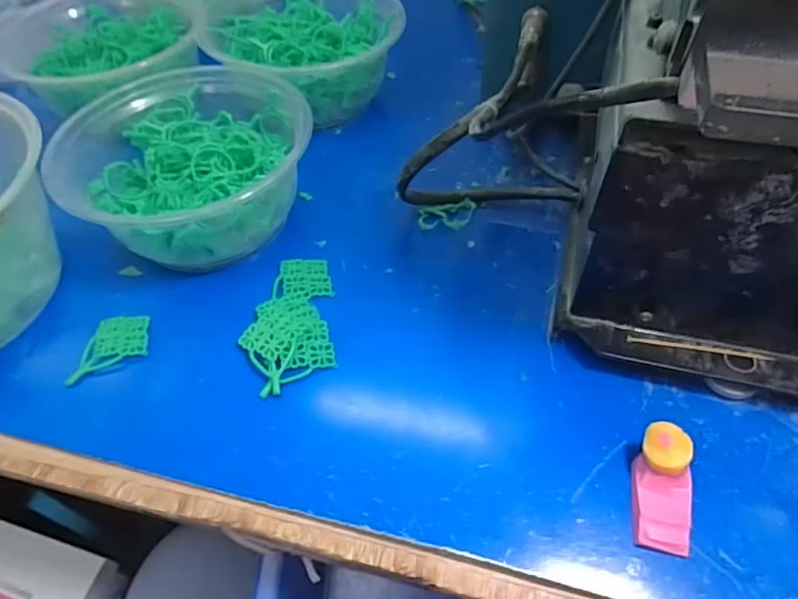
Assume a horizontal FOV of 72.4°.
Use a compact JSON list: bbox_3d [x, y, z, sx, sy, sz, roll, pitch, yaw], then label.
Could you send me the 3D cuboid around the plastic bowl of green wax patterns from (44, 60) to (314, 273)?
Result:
[{"bbox_3d":[-0.118,-0.078,0.317,0.129,0.060,0.124,-1,52,1],"label":"plastic bowl of green wax patterns"}]

